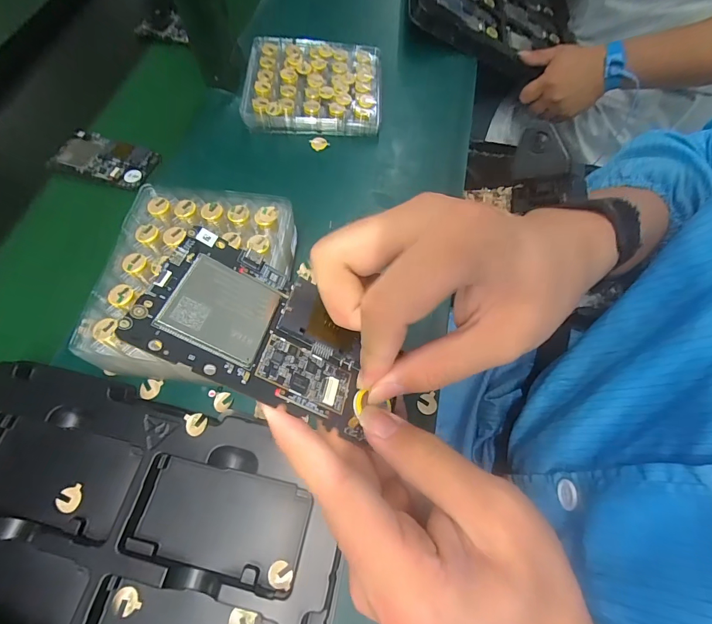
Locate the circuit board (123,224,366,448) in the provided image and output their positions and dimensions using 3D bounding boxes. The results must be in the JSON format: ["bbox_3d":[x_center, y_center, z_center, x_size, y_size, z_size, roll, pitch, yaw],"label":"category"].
[{"bbox_3d":[-0.039,0.007,0.174,0.103,0.006,0.064,29,51,-19],"label":"circuit board"}]

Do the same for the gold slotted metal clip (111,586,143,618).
[{"bbox_3d":[-0.167,0.210,0.273,0.016,0.004,0.018,-29,75,-34],"label":"gold slotted metal clip"}]

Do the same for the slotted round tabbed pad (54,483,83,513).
[{"bbox_3d":[-0.230,0.149,0.301,0.020,0.004,0.019,0,64,0],"label":"slotted round tabbed pad"}]

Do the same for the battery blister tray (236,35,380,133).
[{"bbox_3d":[-0.056,-0.301,0.499,0.174,0.034,0.141,2,64,1],"label":"battery blister tray"}]

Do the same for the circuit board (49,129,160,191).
[{"bbox_3d":[-0.312,-0.192,0.471,0.125,0.009,0.062,17,66,9],"label":"circuit board"}]

